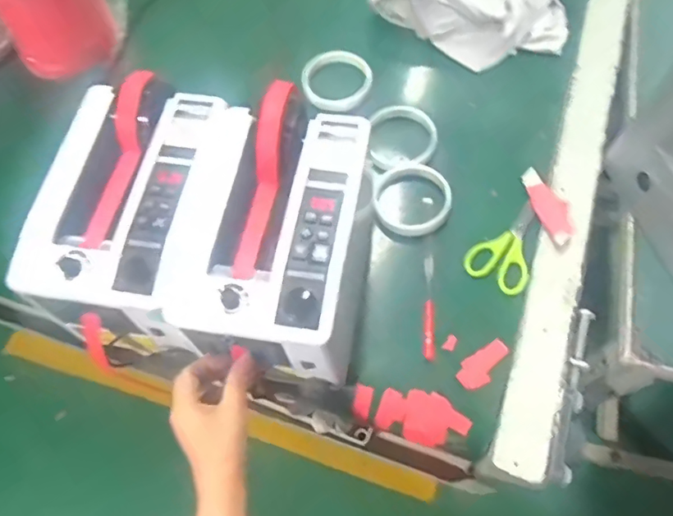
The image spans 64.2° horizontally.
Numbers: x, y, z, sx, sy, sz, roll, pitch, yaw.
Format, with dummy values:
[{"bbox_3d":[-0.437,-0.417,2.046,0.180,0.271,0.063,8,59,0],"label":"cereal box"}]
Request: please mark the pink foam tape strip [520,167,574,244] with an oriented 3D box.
[{"bbox_3d":[0.229,-0.058,0.580,0.029,0.009,0.104,-11,52,-2],"label":"pink foam tape strip"}]

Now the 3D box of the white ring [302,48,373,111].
[{"bbox_3d":[0.000,-0.220,0.663,0.087,0.022,0.074,-3,66,2],"label":"white ring"}]

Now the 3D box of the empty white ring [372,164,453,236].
[{"bbox_3d":[0.081,-0.064,0.589,0.087,0.021,0.081,-1,66,3],"label":"empty white ring"}]

